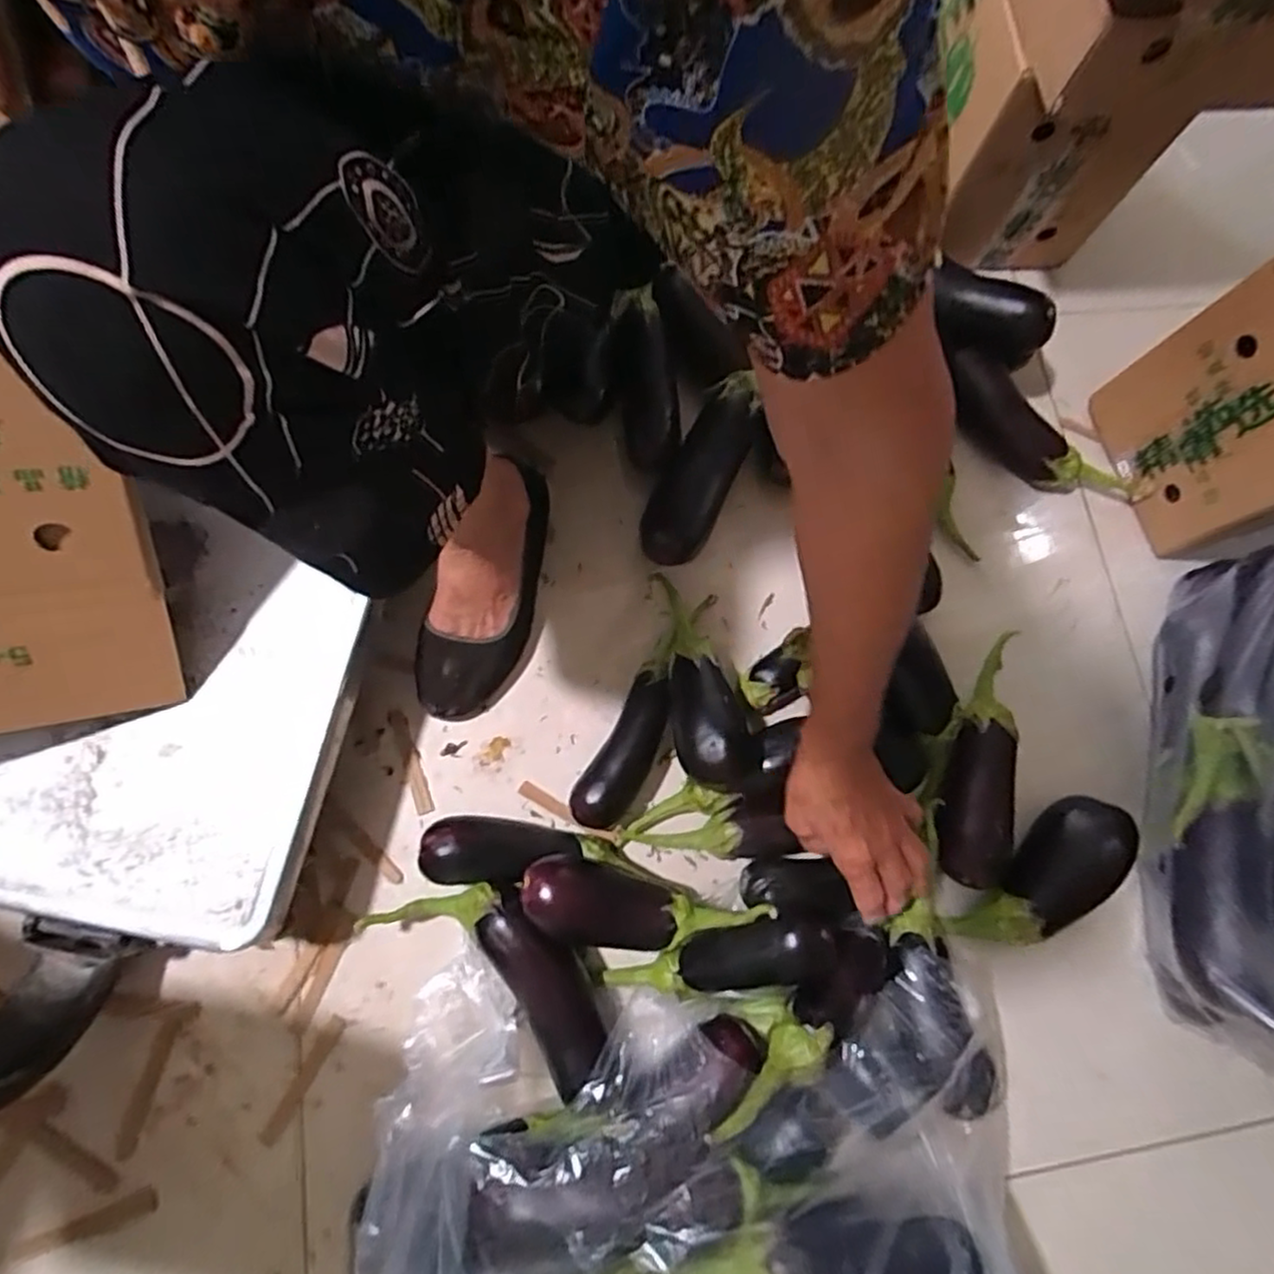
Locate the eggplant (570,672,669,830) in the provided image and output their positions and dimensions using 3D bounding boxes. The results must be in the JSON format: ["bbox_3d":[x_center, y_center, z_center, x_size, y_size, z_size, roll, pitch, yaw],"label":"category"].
[{"bbox_3d":[-0.009,0.099,0.587,0.047,0.045,0.140,28,75,2],"label":"eggplant"}]

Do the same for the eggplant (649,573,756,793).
[{"bbox_3d":[0.048,0.027,0.588,0.062,0.065,0.205,-12,61,-5],"label":"eggplant"}]

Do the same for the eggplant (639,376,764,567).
[{"bbox_3d":[0.059,-0.152,0.641,0.061,0.049,0.178,26,90,5],"label":"eggplant"}]

